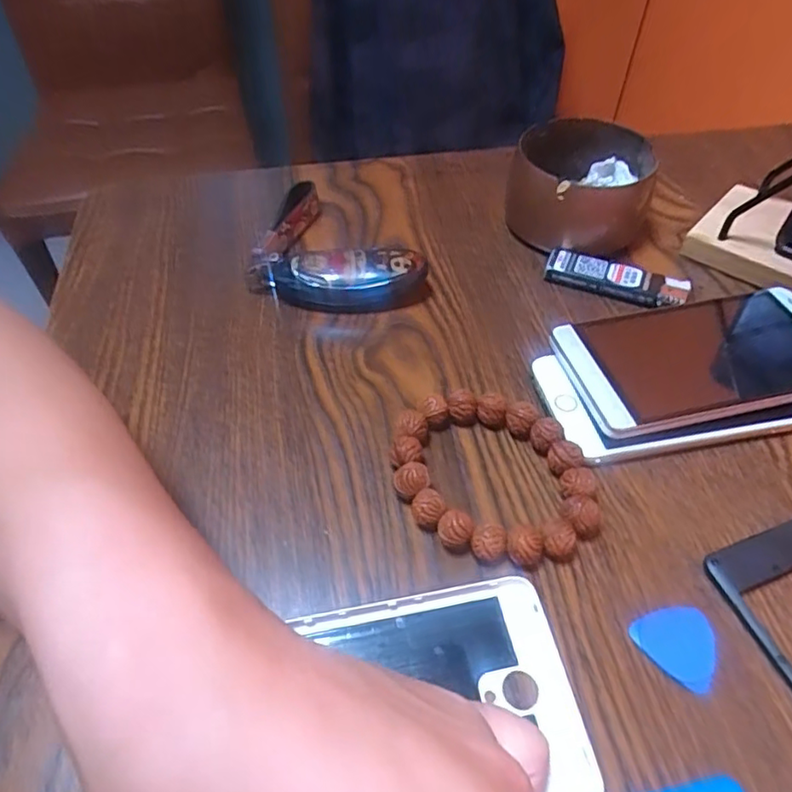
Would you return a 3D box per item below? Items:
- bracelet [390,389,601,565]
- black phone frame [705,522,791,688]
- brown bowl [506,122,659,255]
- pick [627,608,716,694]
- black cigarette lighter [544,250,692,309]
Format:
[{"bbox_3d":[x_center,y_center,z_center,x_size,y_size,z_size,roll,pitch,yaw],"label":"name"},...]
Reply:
[{"bbox_3d":[0.041,0.034,0.259,0.085,0.016,0.076,7,51,5],"label":"bracelet"},{"bbox_3d":[0.169,0.081,0.228,0.075,0.005,0.070,-18,53,-15],"label":"black phone frame"},{"bbox_3d":[0.112,-0.127,0.367,0.081,0.047,0.085,13,51,10],"label":"brown bowl"},{"bbox_3d":[0.106,0.090,0.221,0.027,0.004,0.029,-31,57,-24],"label":"pick"},{"bbox_3d":[0.128,-0.068,0.347,0.079,0.012,0.024,20,53,15],"label":"black cigarette lighter"}]

